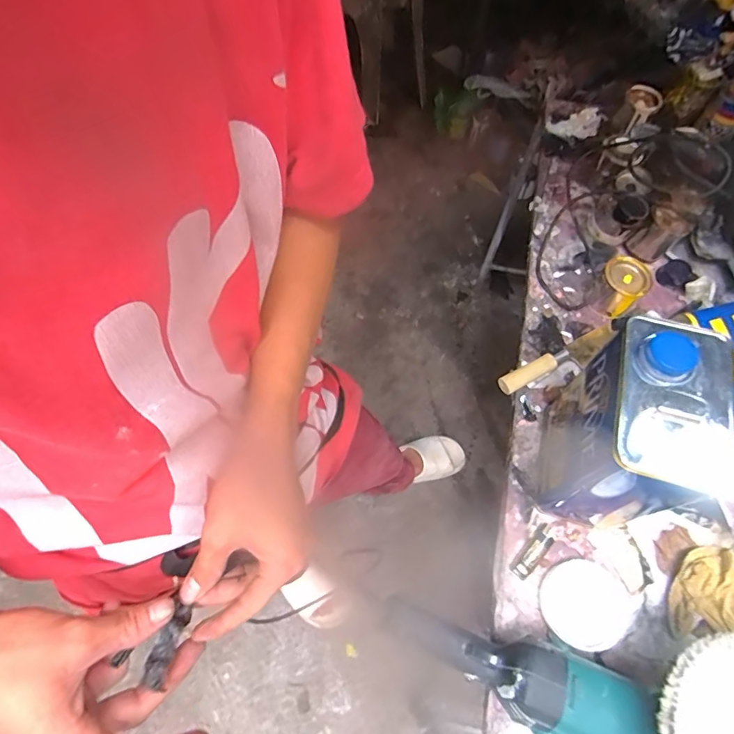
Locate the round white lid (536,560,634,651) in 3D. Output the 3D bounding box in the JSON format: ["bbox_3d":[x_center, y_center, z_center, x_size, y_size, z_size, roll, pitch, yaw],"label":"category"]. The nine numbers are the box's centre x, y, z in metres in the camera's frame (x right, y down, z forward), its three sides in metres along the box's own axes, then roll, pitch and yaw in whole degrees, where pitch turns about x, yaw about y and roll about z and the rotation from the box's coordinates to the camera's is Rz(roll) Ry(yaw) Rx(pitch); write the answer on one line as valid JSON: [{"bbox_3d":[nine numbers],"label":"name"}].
[{"bbox_3d":[0.271,0.293,0.580,0.111,0.016,0.094,13,61,7],"label":"round white lid"}]

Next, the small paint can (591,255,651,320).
[{"bbox_3d":[0.417,-0.131,0.781,0.071,0.067,0.081,31,65,16],"label":"small paint can"}]

